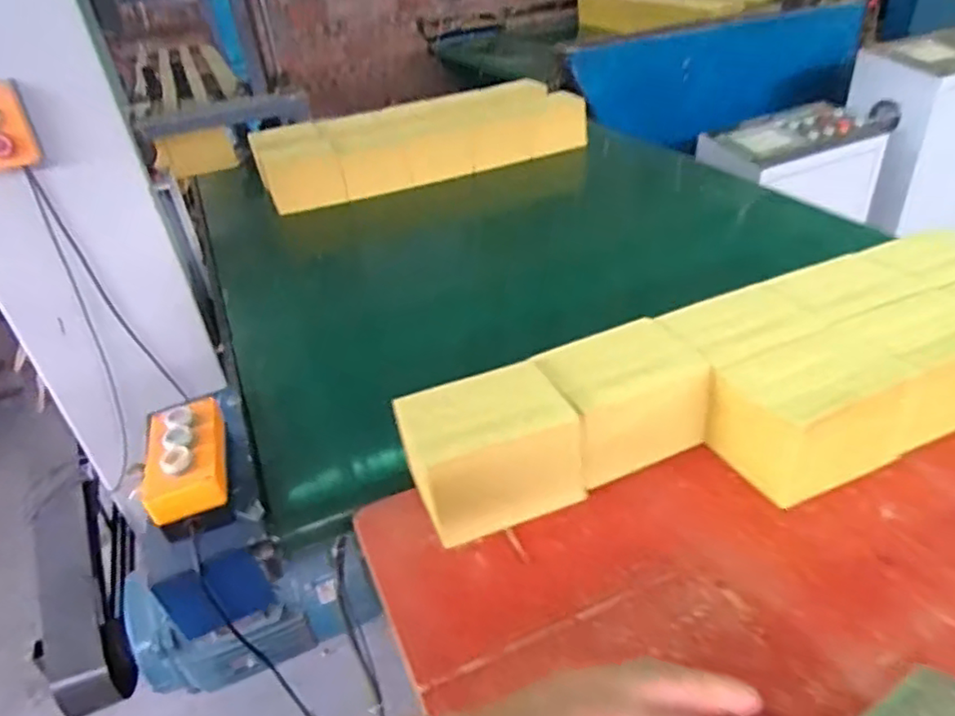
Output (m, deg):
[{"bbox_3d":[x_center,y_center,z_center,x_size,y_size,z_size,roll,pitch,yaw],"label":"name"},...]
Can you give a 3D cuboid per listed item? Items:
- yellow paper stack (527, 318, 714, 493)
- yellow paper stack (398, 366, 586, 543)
[{"bbox_3d":[0.162,0.048,0.738,0.167,0.110,0.111,-16,35,-14],"label":"yellow paper stack"},{"bbox_3d":[0.013,0.098,0.693,0.172,0.117,0.116,-17,35,-15],"label":"yellow paper stack"}]

